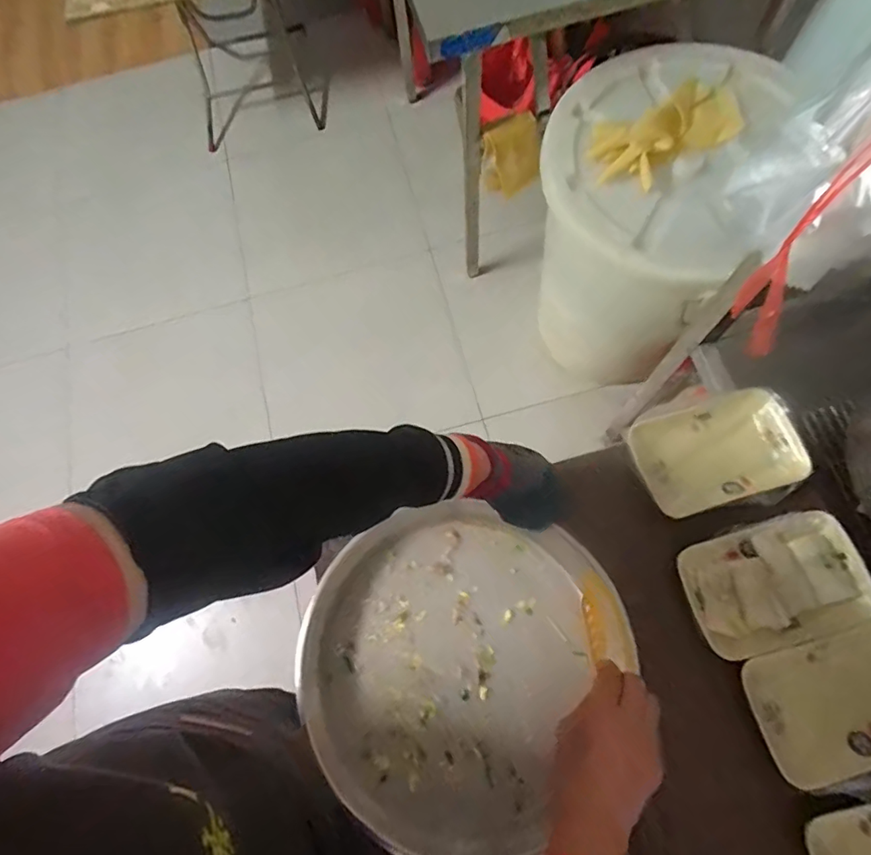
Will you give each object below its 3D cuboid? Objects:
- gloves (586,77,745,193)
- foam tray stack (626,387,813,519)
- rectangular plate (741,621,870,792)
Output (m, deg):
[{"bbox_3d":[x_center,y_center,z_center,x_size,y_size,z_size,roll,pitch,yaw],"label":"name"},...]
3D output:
[{"bbox_3d":[0.419,-0.540,0.914,0.290,0.051,0.147,-36,76,-9],"label":"gloves"},{"bbox_3d":[0.334,0.028,0.596,0.189,0.023,0.123,-18,74,-4],"label":"foam tray stack"},{"bbox_3d":[0.418,0.277,0.503,0.186,0.029,0.120,-16,74,-3],"label":"rectangular plate"}]

